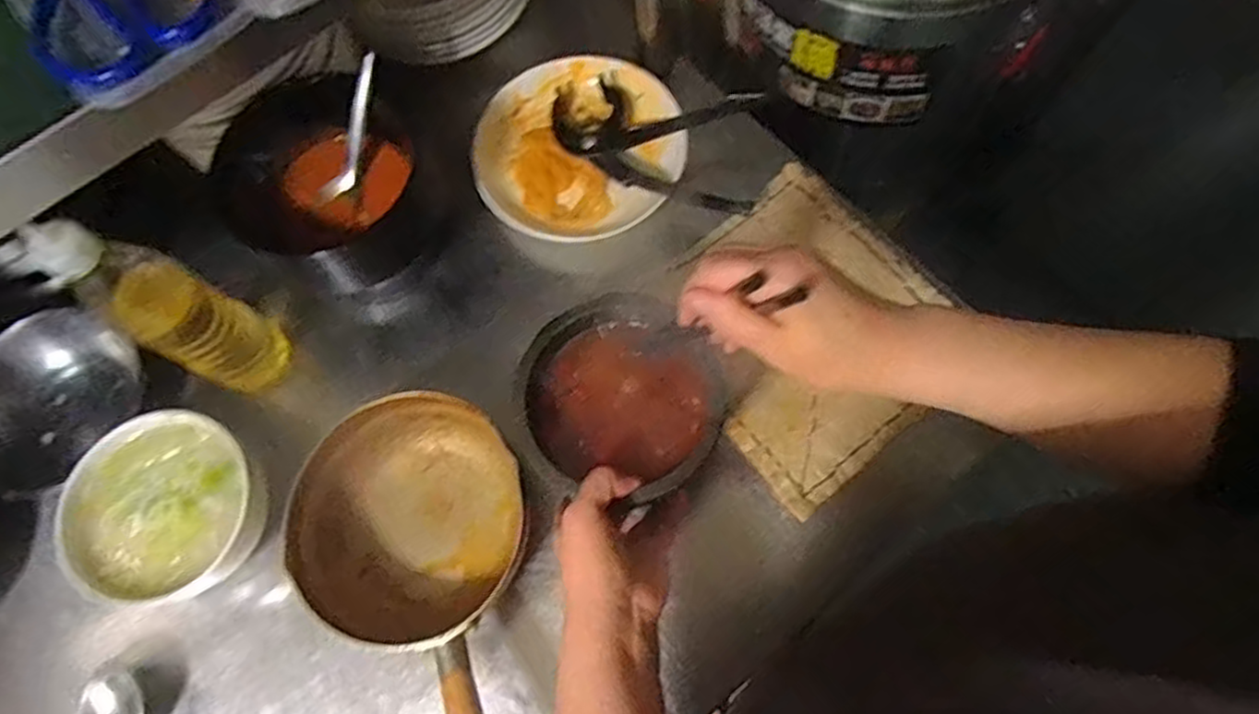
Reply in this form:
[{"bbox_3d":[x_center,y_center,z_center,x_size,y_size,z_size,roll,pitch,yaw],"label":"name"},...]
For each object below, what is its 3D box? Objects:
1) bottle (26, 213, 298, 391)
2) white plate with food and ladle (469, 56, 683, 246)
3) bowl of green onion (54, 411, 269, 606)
[{"bbox_3d":[-0.343,-0.029,0.553,0.058,0.235,0.072,26,75,12],"label":"bottle"},{"bbox_3d":[-0.050,-0.200,0.700,0.197,0.048,0.186,0,75,0],"label":"white plate with food and ladle"},{"bbox_3d":[-0.371,0.118,0.579,0.135,0.046,0.140,0,75,0],"label":"bowl of green onion"}]

